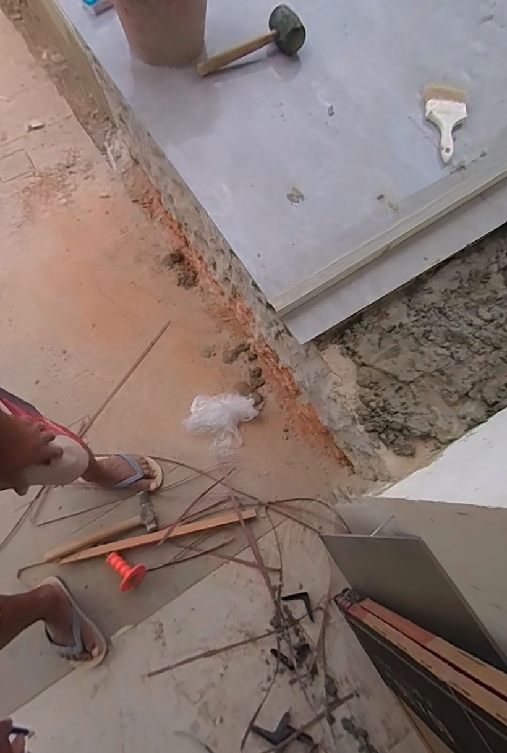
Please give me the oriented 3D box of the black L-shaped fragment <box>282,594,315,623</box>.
[{"bbox_3d":[0.136,0.626,1.067,0.103,0.008,0.051,32,77,7],"label":"black L-shaped fragment"}]

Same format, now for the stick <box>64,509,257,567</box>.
[{"bbox_3d":[-0.267,0.458,1.109,0.545,0.022,0.030,-13,76,-4],"label":"stick"}]

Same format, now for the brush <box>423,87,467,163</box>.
[{"bbox_3d":[0.494,-0.656,0.983,0.099,0.030,0.230,5,75,0],"label":"brush"}]

